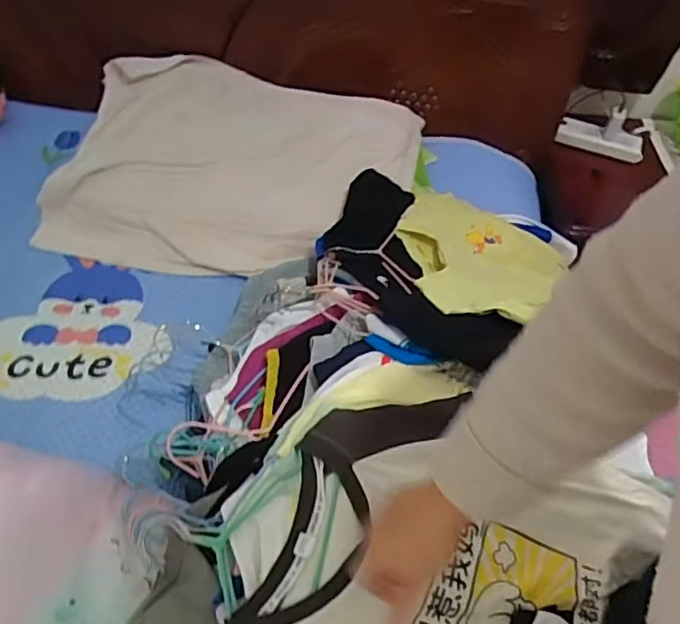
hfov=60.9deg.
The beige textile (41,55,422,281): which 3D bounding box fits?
[{"bbox_3d":[-0.171,-0.249,0.997,0.597,0.059,0.406,10,77,-2],"label":"beige textile"}]

